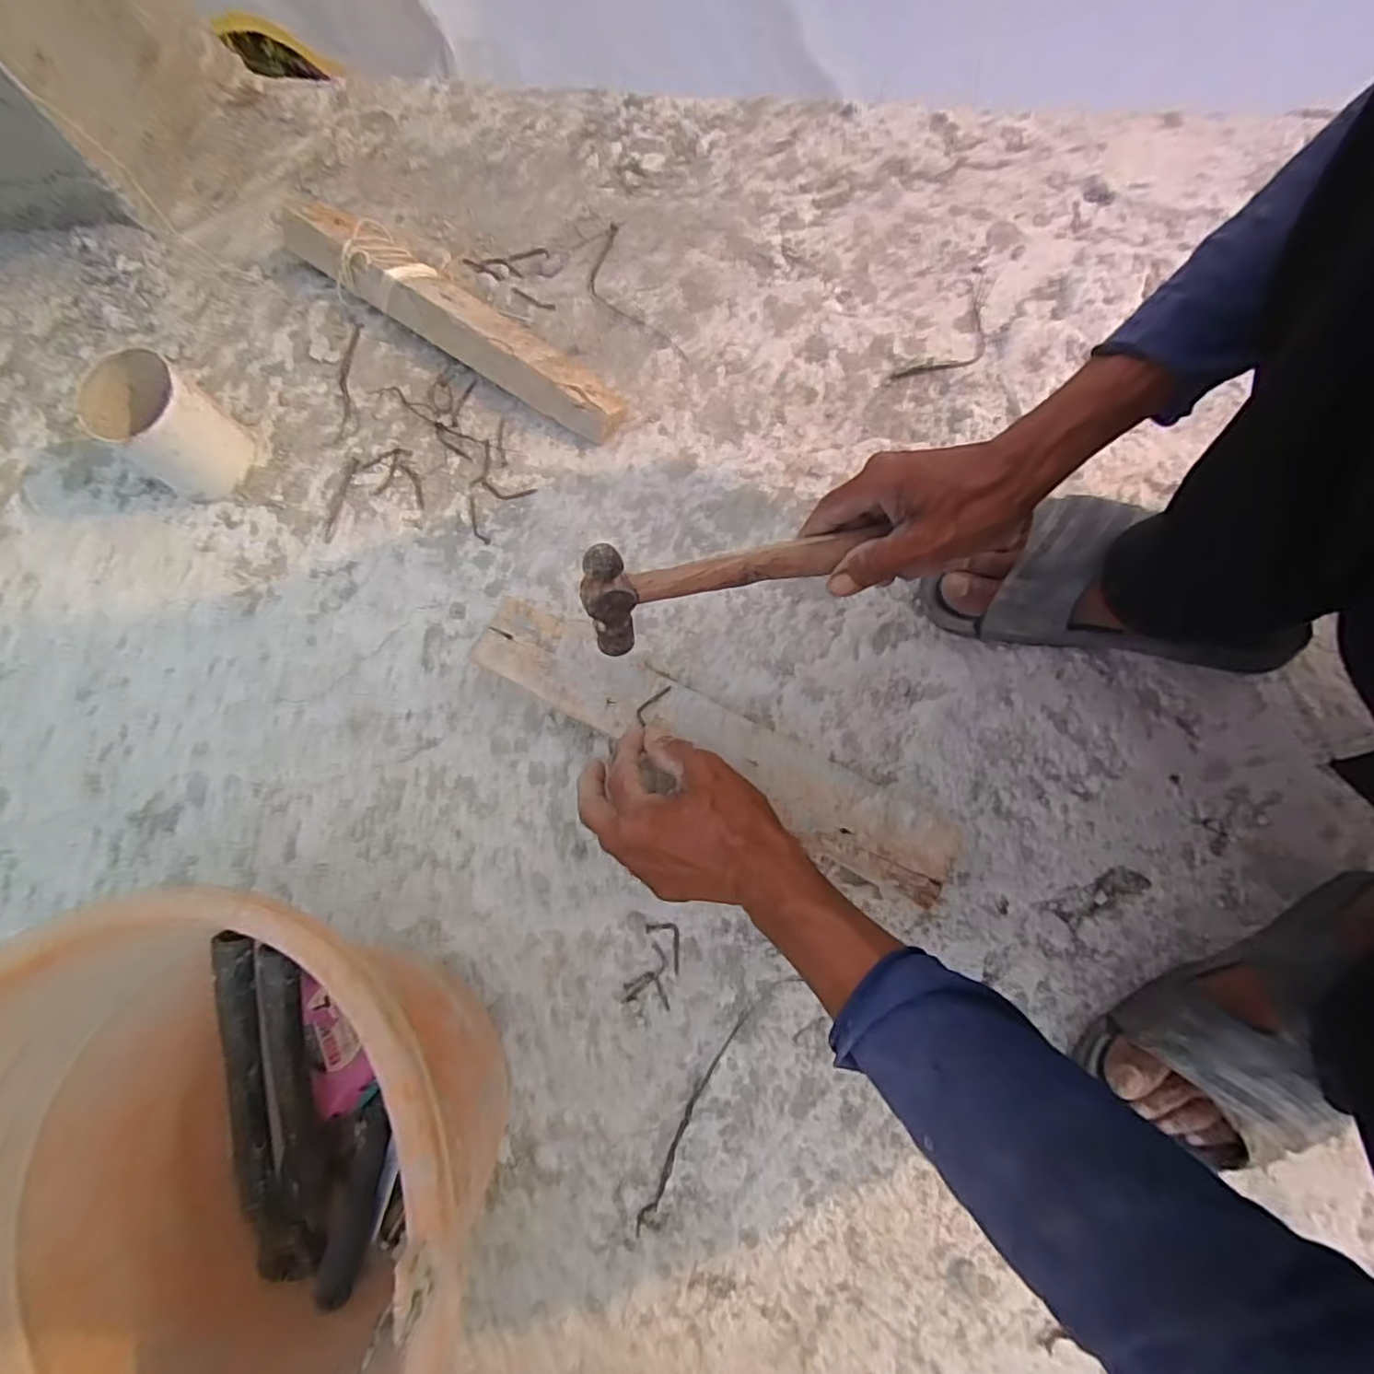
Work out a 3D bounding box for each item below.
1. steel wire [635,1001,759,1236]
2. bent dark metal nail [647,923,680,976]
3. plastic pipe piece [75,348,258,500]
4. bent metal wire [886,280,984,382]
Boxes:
[{"bbox_3d":[0.004,0.274,0.411,0.011,0.004,0.152,28,78,9],"label":"steel wire"},{"bbox_3d":[-0.011,0.174,0.437,0.018,0.006,0.037,-34,77,-7],"label":"bent dark metal nail"},{"bbox_3d":[-0.387,-0.194,0.485,0.076,0.079,0.070,0,75,2],"label":"plastic pipe piece"},{"bbox_3d":[0.224,-0.286,0.529,0.047,0.004,0.122,40,80,11],"label":"bent metal wire"}]

